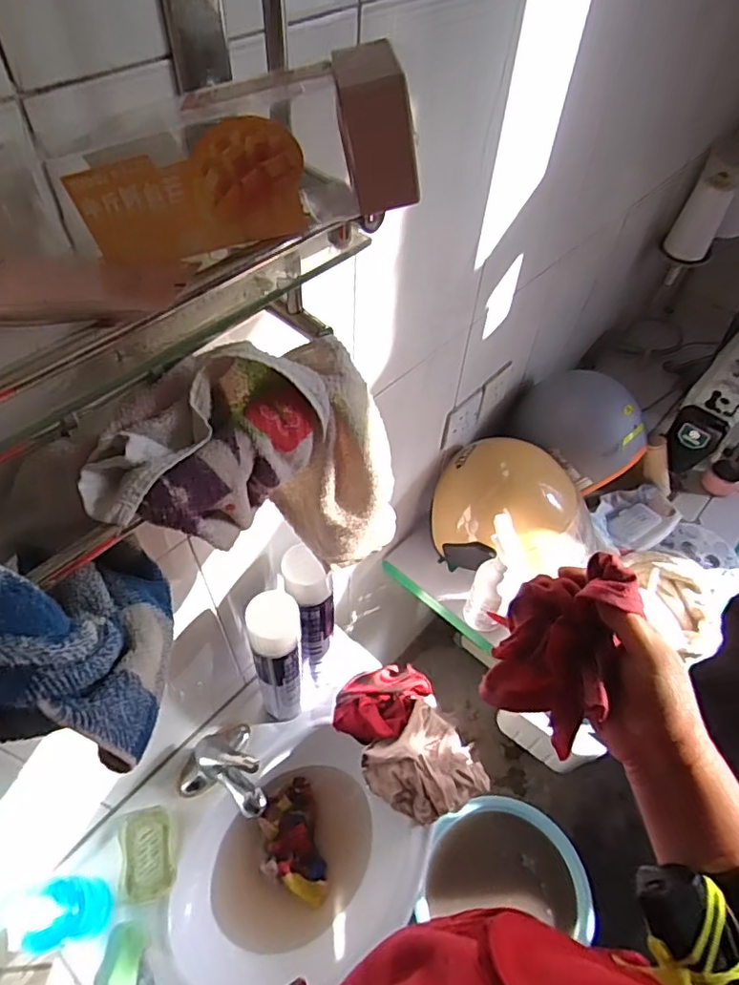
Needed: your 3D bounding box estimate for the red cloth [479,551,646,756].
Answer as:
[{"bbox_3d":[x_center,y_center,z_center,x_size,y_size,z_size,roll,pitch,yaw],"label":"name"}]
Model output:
[{"bbox_3d":[0.127,0.105,0.407,0.066,0.101,0.100,15,53,9],"label":"red cloth"}]

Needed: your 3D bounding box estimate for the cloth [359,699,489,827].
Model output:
[{"bbox_3d":[0.088,0.417,0.889,0.160,0.086,0.148,-31,60,-23],"label":"cloth"}]

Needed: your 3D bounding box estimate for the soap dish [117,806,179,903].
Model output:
[{"bbox_3d":[-0.311,0.504,0.816,0.070,0.011,0.109,-11,54,-11],"label":"soap dish"}]

